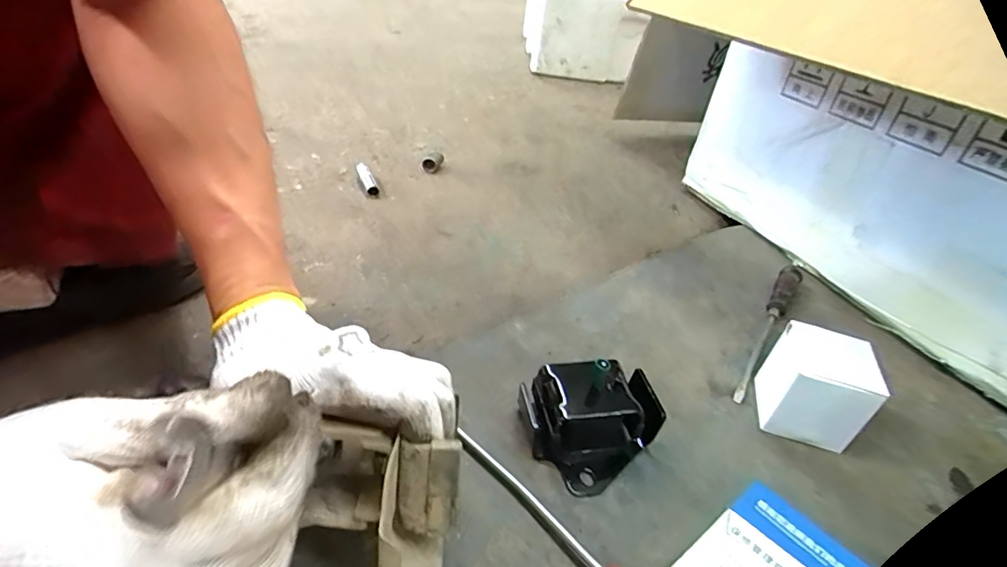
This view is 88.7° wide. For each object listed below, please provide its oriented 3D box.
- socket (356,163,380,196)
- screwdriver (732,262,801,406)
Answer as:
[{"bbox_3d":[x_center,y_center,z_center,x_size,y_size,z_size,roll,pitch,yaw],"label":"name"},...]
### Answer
[{"bbox_3d":[-0.203,-0.154,0.771,0.016,0.021,0.084,-12,39,-24],"label":"socket"},{"bbox_3d":[0.285,0.042,0.556,0.021,0.026,0.238,27,40,26],"label":"screwdriver"}]

